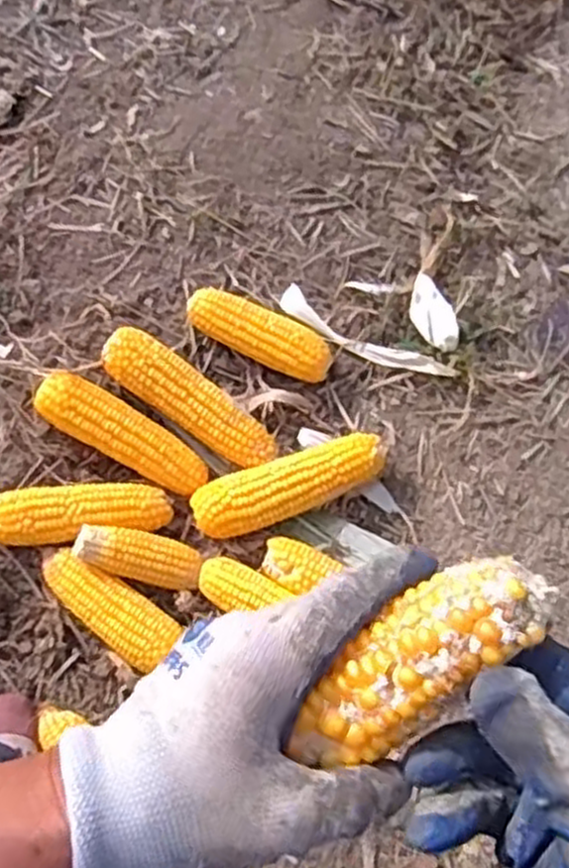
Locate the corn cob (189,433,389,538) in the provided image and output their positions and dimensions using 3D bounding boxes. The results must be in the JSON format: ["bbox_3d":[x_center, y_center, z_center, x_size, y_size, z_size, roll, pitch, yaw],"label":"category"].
[{"bbox_3d":[0.005,0.049,0.757,0.186,0.042,0.057,-16,71,-6],"label":"corn cob"}]

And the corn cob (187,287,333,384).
[{"bbox_3d":[-0.025,-0.099,0.811,0.150,0.045,0.047,24,72,8],"label":"corn cob"}]

